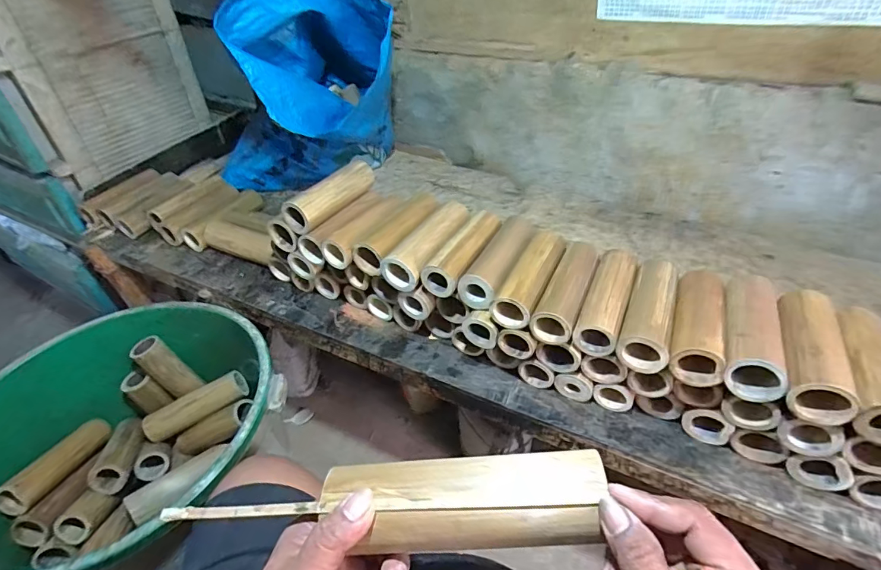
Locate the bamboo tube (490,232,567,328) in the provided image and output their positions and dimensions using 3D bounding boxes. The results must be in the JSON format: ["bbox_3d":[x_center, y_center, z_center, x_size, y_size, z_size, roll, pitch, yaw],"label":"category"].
[{"bbox_3d":[0.129,-0.014,0.634,0.056,0.049,0.176,18,43,23],"label":"bamboo tube"}]

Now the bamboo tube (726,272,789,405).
[{"bbox_3d":[0.370,0.052,0.541,0.061,0.054,0.175,16,42,21],"label":"bamboo tube"}]

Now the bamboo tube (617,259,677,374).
[{"bbox_3d":[0.271,0.031,0.584,0.059,0.047,0.177,17,42,21],"label":"bamboo tube"}]

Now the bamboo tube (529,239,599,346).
[{"bbox_3d":[0.175,0.004,0.618,0.052,0.046,0.177,17,42,21],"label":"bamboo tube"}]

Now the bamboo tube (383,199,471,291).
[{"bbox_3d":[-0.017,-0.066,0.693,0.062,0.052,0.183,18,43,23],"label":"bamboo tube"}]

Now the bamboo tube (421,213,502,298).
[{"bbox_3d":[0.042,-0.050,0.671,0.053,0.047,0.176,22,44,26],"label":"bamboo tube"}]

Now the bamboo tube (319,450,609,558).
[{"bbox_3d":[0.012,0.134,0.276,0.170,0.040,0.043,-5,38,6],"label":"bamboo tube"}]

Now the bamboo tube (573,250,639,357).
[{"bbox_3d":[0.224,0.018,0.606,0.054,0.049,0.177,17,42,21],"label":"bamboo tube"}]

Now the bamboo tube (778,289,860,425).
[{"bbox_3d":[0.420,0.071,0.514,0.062,0.049,0.177,17,43,22],"label":"bamboo tube"}]

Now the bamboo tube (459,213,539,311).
[{"bbox_3d":[0.091,-0.037,0.666,0.059,0.050,0.185,18,43,22],"label":"bamboo tube"}]

